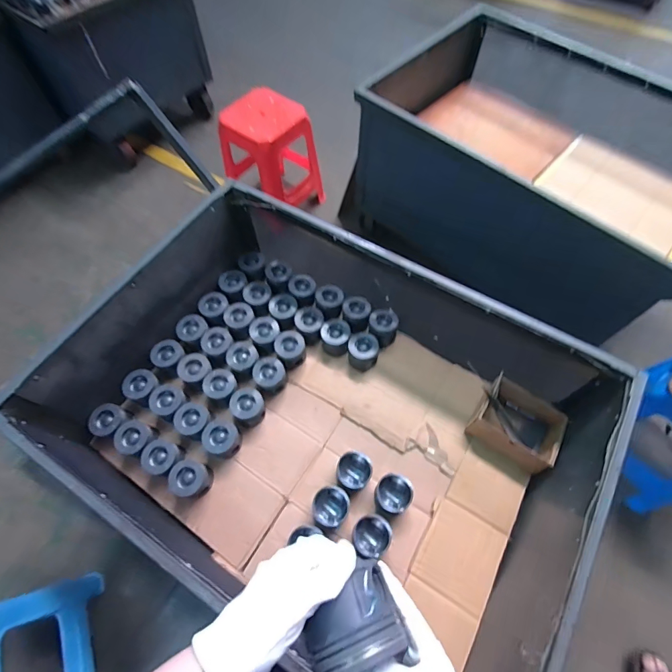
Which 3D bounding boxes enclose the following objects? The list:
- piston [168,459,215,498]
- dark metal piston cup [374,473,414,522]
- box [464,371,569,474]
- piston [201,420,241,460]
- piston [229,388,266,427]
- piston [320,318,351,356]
[{"bbox_3d":[-0.367,0.362,0.994,0.086,0.063,0.084,0,62,0],"label":"piston"},{"bbox_3d":[0.135,0.381,0.943,0.086,0.060,0.103,41,70,20],"label":"dark metal piston cup"},{"bbox_3d":[0.478,0.230,1.037,0.205,0.080,0.183,35,68,17],"label":"box"},{"bbox_3d":[-0.300,0.269,1.040,0.092,0.081,0.089,0,62,0],"label":"piston"},{"bbox_3d":[-0.239,0.199,1.092,0.095,0.086,0.094,37,68,18],"label":"piston"},{"bbox_3d":[0.000,0.004,1.174,0.083,0.081,0.082,0,62,0],"label":"piston"}]

